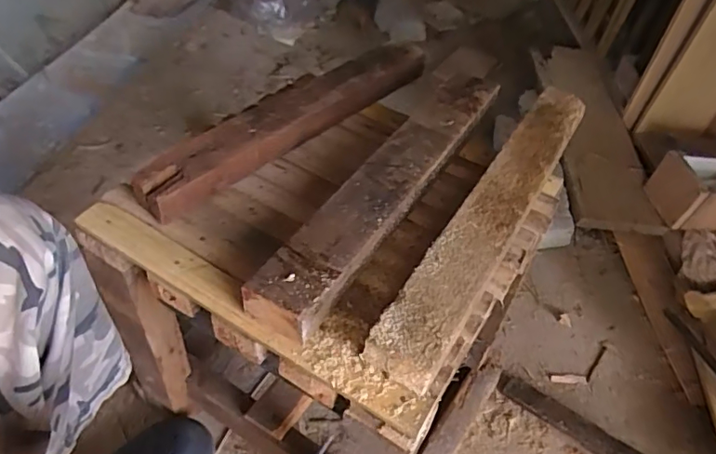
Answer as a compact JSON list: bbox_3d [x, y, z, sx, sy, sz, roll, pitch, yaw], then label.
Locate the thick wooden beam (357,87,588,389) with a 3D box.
[{"bbox_3d":[0.147,-0.022,0.545,0.066,0.036,0.446,27,49,18],"label":"thick wooden beam"}]

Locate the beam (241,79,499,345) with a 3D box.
[{"bbox_3d":[0.042,-0.051,0.559,0.066,0.046,0.427,27,49,18],"label":"beam"}]

